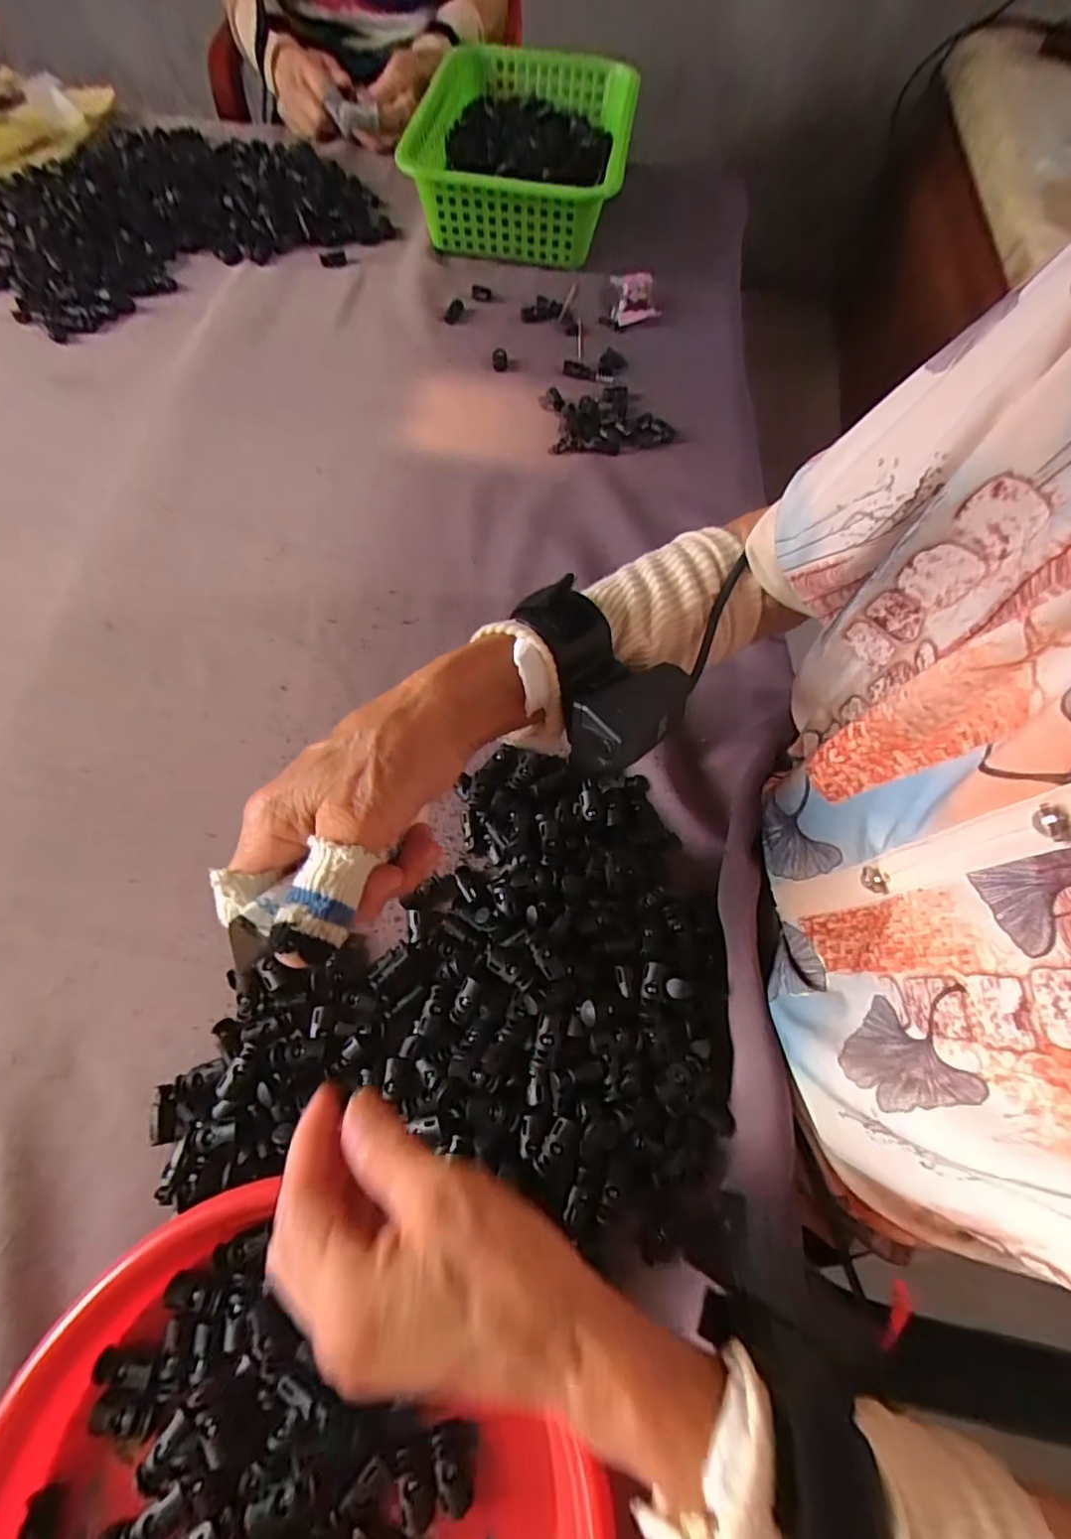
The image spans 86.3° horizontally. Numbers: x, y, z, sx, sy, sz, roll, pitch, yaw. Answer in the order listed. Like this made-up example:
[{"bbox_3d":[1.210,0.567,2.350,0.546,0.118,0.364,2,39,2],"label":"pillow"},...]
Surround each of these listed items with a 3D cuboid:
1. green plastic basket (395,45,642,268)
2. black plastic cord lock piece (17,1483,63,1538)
[{"bbox_3d":[-0.014,-0.674,0.634,0.227,0.095,0.342,5,66,-1],"label":"green plastic basket"},{"bbox_3d":[-0.205,0.314,0.232,0.011,0.008,0.028,0,67,-3],"label":"black plastic cord lock piece"}]

